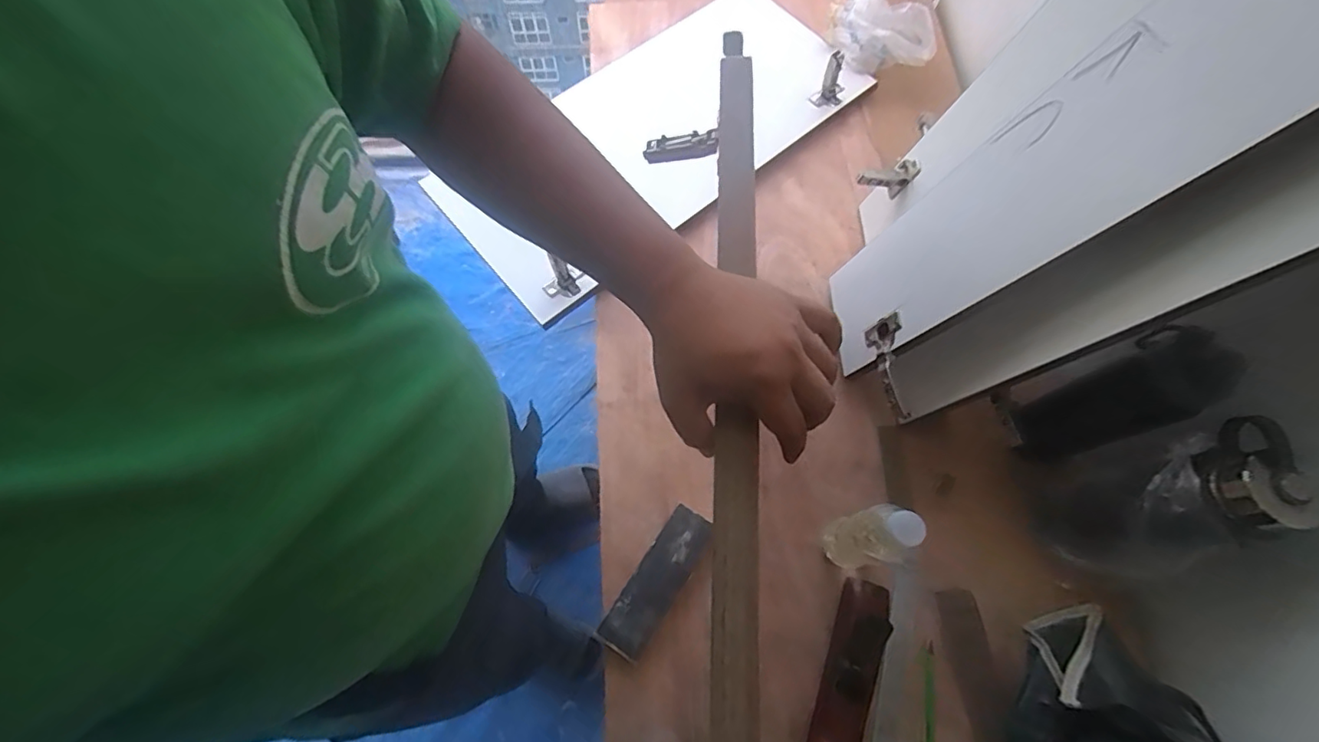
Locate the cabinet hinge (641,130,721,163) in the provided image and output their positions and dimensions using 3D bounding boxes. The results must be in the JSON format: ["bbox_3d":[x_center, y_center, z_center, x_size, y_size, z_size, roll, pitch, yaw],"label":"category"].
[{"bbox_3d":[0.020,-0.204,0.514,0.067,0.018,0.018,-4,69,13],"label":"cabinet hinge"}]

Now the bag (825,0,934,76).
[{"bbox_3d":[0.369,-0.584,0.930,0.172,0.081,0.169,12,68,4],"label":"bag"}]

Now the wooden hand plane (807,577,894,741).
[{"bbox_3d":[0.207,0.328,0.612,0.050,0.054,0.193,21,69,8],"label":"wooden hand plane"}]

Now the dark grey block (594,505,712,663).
[{"bbox_3d":[-0.002,0.240,0.648,0.053,0.031,0.173,32,71,12],"label":"dark grey block"}]

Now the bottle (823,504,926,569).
[{"bbox_3d":[0.220,0.177,0.597,0.052,0.180,0.054,-11,68,-5],"label":"bottle"}]

